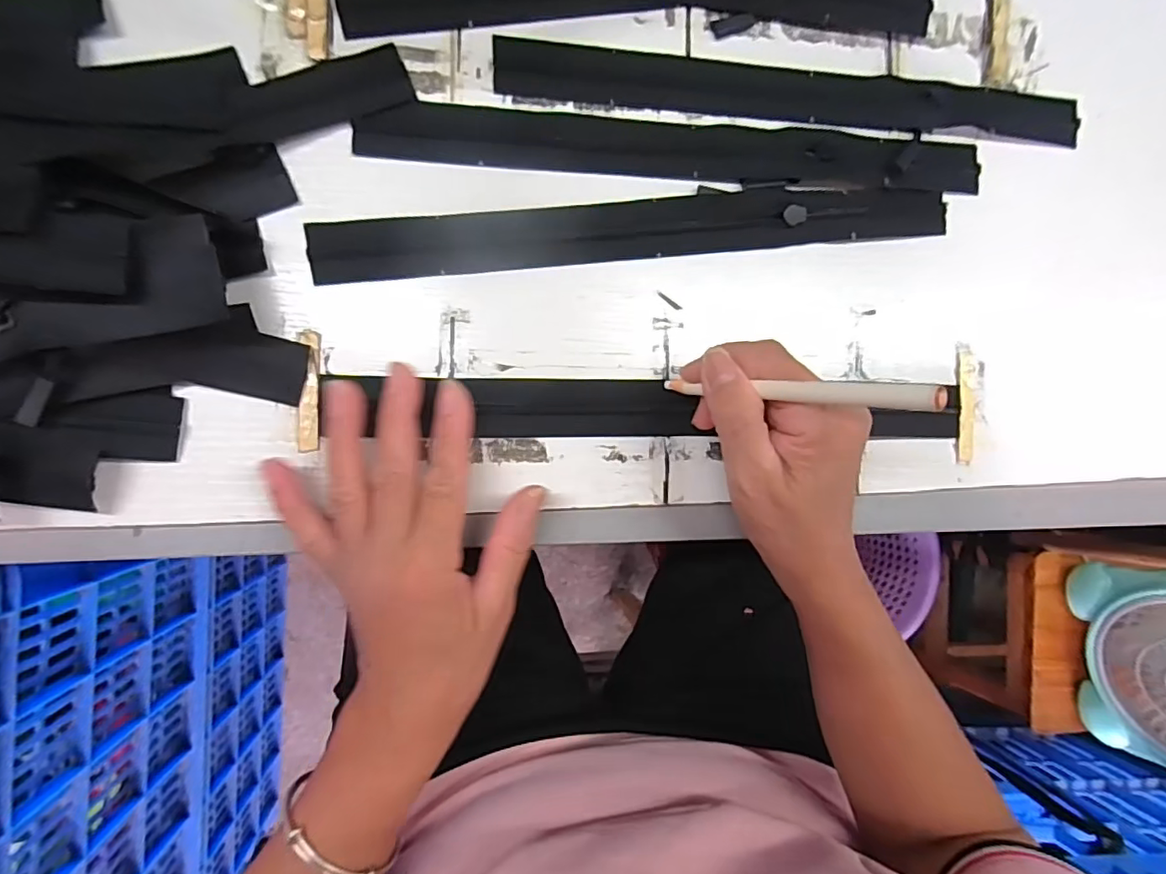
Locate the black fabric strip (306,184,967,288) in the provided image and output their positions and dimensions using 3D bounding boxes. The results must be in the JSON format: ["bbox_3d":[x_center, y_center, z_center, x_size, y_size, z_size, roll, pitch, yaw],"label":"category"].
[{"bbox_3d":[0.038,-0.113,0.307,0.348,0.008,0.029,-7,99,-7],"label":"black fabric strip"}]

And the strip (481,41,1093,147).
[{"bbox_3d":[0.125,-0.195,0.322,0.343,0.009,0.033,1,85,-7],"label":"strip"}]

